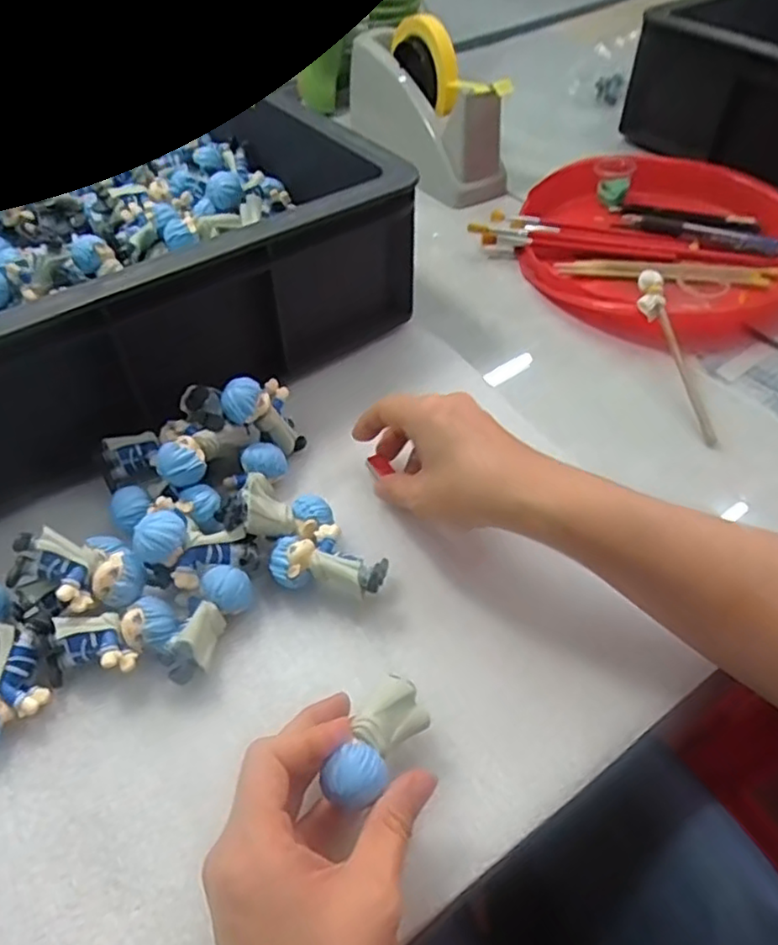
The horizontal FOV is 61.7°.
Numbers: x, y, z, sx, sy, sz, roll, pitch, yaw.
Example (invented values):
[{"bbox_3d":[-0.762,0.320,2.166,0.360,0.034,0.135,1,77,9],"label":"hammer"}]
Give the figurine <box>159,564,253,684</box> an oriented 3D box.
[{"bbox_3d":[-0.094,0.076,0.336,0.027,0.026,0.060,18,53,16],"label":"figurine"}]

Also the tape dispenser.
[{"bbox_3d":[0.039,-0.379,0.666,0.060,0.108,0.209,-26,54,-19],"label":"tape dispenser"}]

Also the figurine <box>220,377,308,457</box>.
[{"bbox_3d":[-0.076,-0.038,0.408,0.020,0.060,0.035,1,61,34],"label":"figurine"}]

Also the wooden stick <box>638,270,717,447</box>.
[{"bbox_3d":[0.203,-0.082,0.462,0.017,0.014,0.140,-10,72,-9],"label":"wooden stick"}]

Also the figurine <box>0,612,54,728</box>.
[{"bbox_3d":[-0.182,0.103,0.316,0.032,0.027,0.063,13,51,12],"label":"figurine"}]

